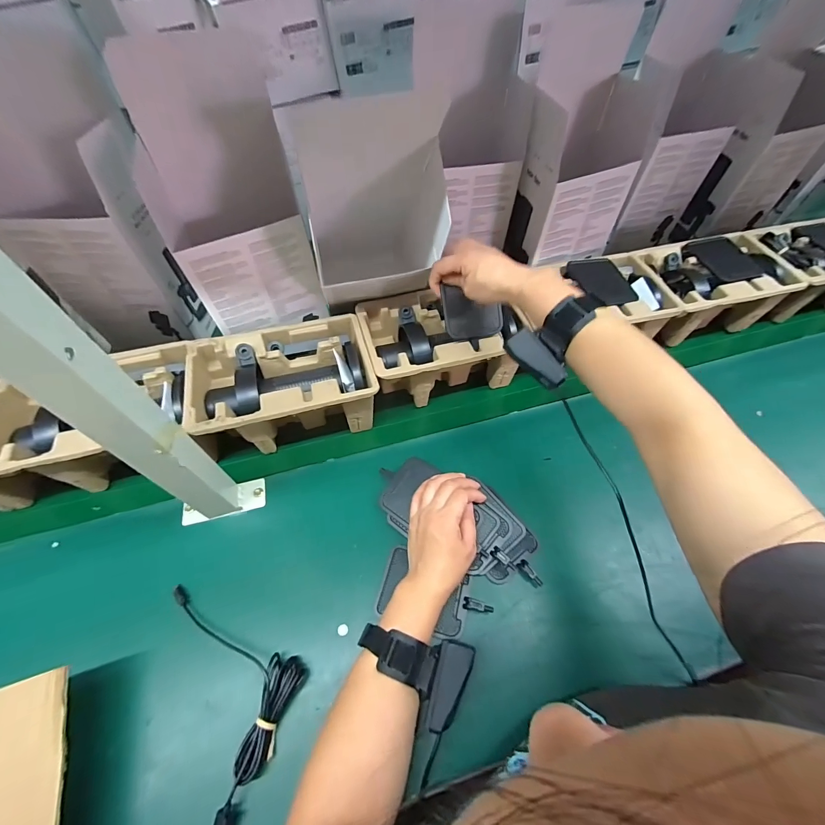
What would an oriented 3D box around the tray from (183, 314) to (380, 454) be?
[{"bbox_3d":[-0.170,-0.032,0.501,0.229,0.103,0.147,-16,58,-10],"label":"tray"}]

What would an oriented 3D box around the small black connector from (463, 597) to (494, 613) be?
[{"bbox_3d":[0.073,0.213,0.397,0.032,0.007,0.012,5,55,23],"label":"small black connector"}]

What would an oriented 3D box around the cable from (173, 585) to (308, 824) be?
[{"bbox_3d":[-0.169,0.261,0.363,0.103,0.029,0.221,-24,59,-15],"label":"cable"}]

